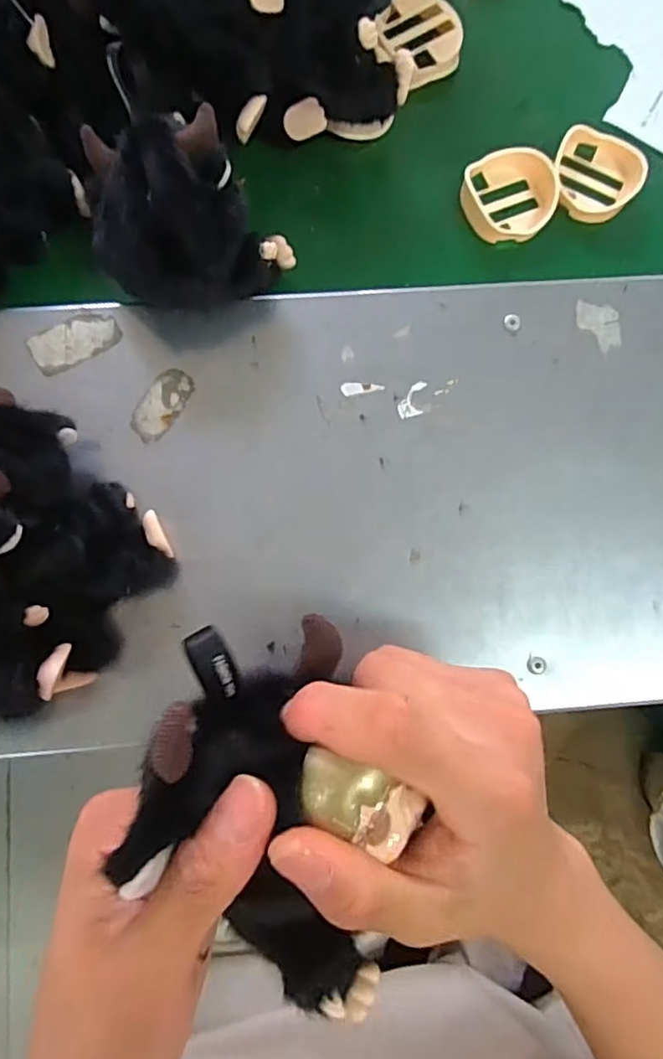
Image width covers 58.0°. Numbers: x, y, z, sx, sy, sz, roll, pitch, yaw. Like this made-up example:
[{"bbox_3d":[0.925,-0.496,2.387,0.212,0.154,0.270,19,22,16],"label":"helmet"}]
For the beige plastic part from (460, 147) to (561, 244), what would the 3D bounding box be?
[{"bbox_3d":[0.111,-0.208,0.373,0.054,0.019,0.051,2,81,-2],"label":"beige plastic part"}]

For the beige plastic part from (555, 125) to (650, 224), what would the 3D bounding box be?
[{"bbox_3d":[0.166,-0.226,0.377,0.056,0.018,0.055,0,81,-2],"label":"beige plastic part"}]

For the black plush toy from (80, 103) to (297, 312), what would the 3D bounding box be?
[{"bbox_3d":[-0.074,-0.162,0.315,0.095,0.064,0.082,-14,81,-4],"label":"black plush toy"}]

